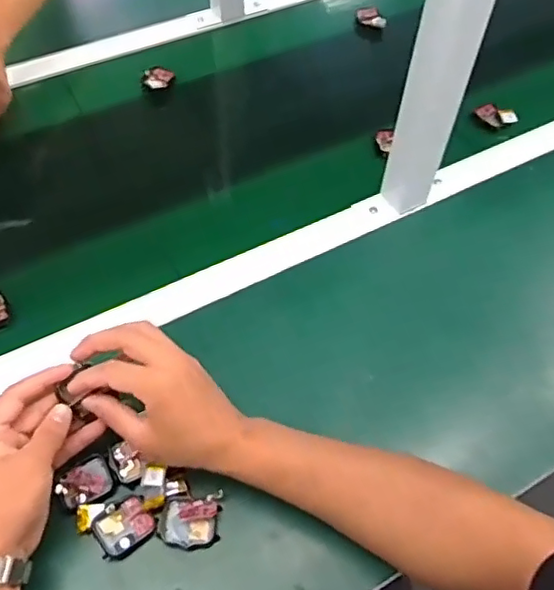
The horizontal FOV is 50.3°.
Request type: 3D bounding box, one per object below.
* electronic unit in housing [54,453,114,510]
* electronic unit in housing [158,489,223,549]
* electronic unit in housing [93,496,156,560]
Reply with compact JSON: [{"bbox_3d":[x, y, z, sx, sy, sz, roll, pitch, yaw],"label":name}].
[{"bbox_3d":[-0.159,0.156,0.489,0.041,0.009,0.036,-27,60,-19],"label":"electronic unit in housing"},{"bbox_3d":[-0.069,0.183,0.476,0.050,0.014,0.036,-6,56,-6],"label":"electronic unit in housing"},{"bbox_3d":[-0.123,0.185,0.472,0.043,0.007,0.037,-36,64,-23],"label":"electronic unit in housing"}]

